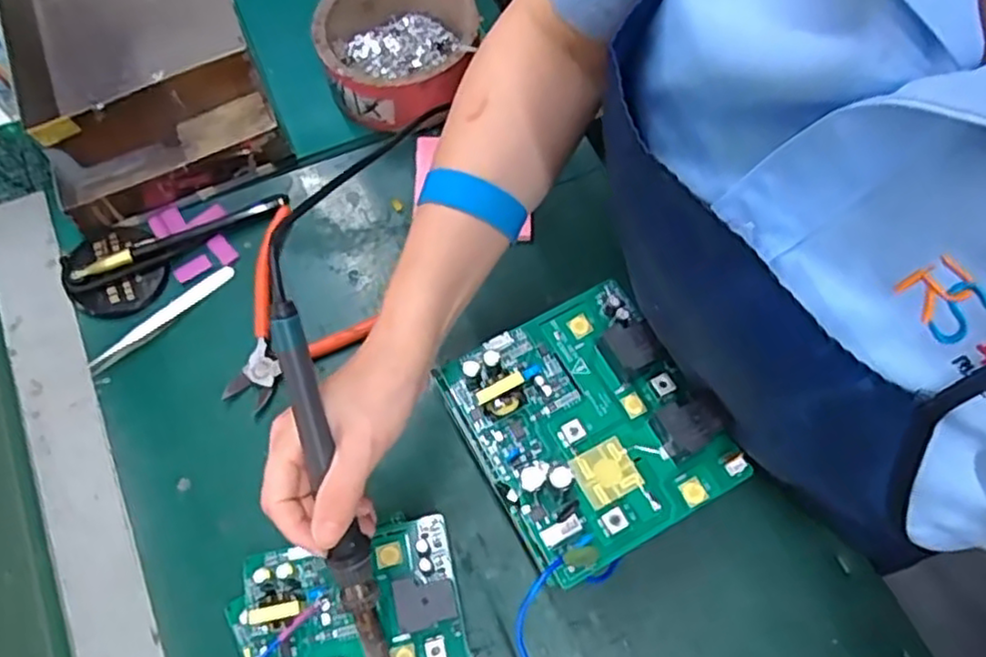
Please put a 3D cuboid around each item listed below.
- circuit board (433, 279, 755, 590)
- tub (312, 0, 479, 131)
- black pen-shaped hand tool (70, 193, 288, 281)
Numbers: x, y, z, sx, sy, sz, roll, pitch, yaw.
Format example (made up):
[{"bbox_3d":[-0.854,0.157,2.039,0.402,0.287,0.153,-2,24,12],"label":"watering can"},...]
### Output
[{"bbox_3d":[0.049,0.046,0.358,0.117,0.028,0.131,-27,69,-10],"label":"circuit board"},{"bbox_3d":[-0.073,-0.220,0.541,0.115,0.054,0.124,0,67,1],"label":"tub"},{"bbox_3d":[-0.223,-0.068,0.495,0.151,0.017,0.012,-26,69,-9],"label":"black pen-shaped hand tool"}]

